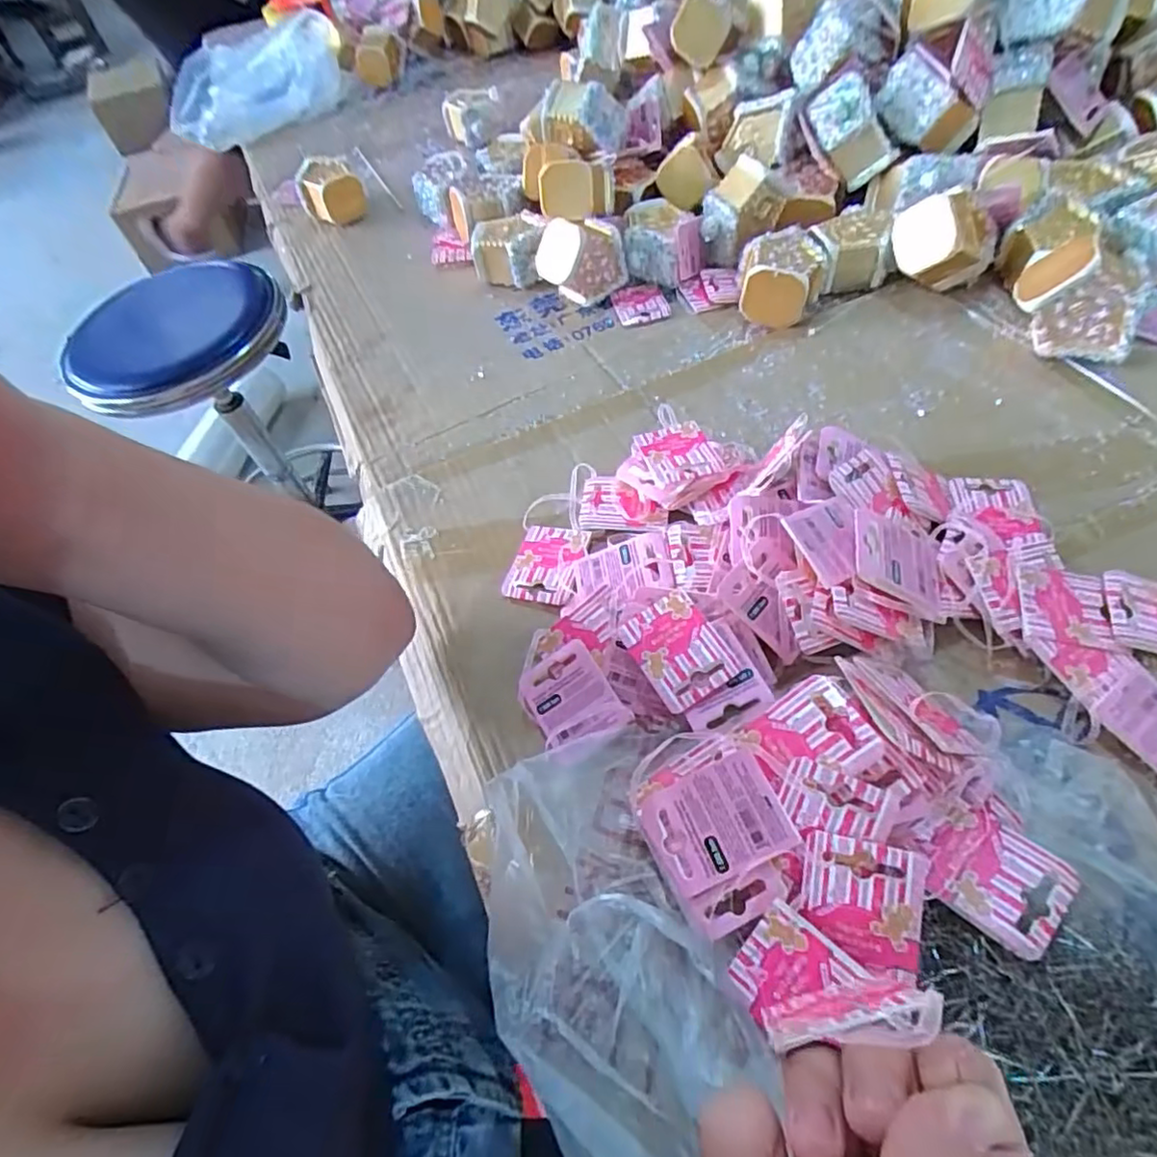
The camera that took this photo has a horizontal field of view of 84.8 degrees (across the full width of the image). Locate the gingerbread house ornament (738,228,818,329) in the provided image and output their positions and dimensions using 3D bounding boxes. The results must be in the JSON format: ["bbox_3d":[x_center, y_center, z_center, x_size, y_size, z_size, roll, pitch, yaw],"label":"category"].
[{"bbox_3d":[0.173,-0.257,0.542,0.067,0.047,0.079,4,56,11],"label":"gingerbread house ornament"}]

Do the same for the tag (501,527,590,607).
[{"bbox_3d":[-0.021,-0.010,0.420,0.048,0.009,0.059,6,57,12],"label":"tag"}]

